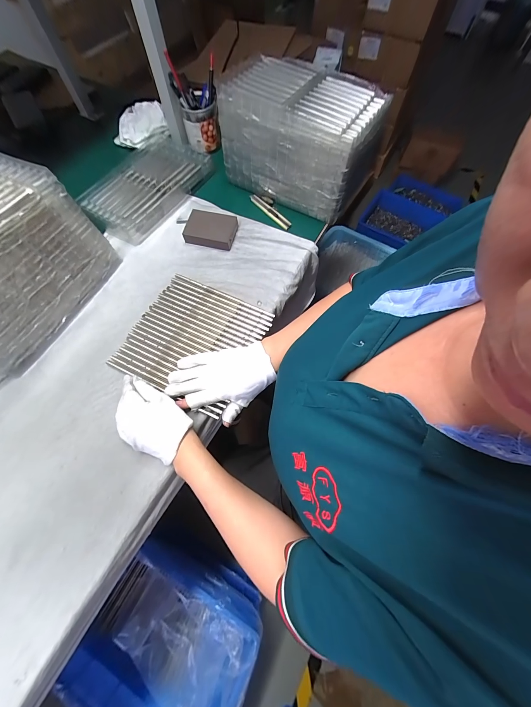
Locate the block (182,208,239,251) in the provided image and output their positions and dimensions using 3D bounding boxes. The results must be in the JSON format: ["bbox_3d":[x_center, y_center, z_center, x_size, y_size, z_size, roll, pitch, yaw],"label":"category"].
[{"bbox_3d":[-0.113,-0.260,0.543,0.101,0.028,0.074,15,67,5],"label":"block"}]

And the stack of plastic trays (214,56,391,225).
[{"bbox_3d":[0.072,-0.434,0.532,0.282,0.162,0.171,31,69,11],"label":"stack of plastic trays"}]

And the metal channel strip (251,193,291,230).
[{"bbox_3d":[0.011,-0.315,0.573,0.020,0.016,0.125,-39,73,-16],"label":"metal channel strip"}]

